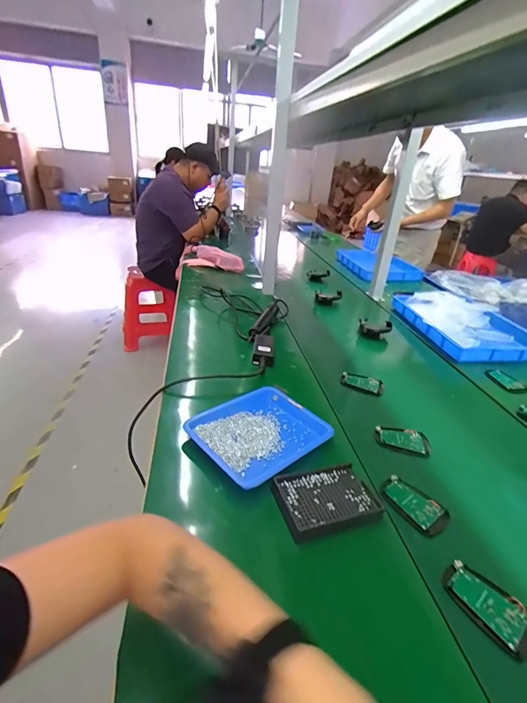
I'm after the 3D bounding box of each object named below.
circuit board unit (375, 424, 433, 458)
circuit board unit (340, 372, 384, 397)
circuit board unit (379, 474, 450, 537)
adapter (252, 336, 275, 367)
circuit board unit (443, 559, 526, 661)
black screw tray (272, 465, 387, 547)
[{"bbox_3d":[0.262,0.166,0.662,0.098,0.010,0.061,14,29,18],"label":"circuit board unit"},{"bbox_3d":[0.231,0.075,0.822,0.097,0.022,0.044,19,30,26],"label":"circuit board unit"},{"bbox_3d":[0.228,0.230,0.533,0.060,0.010,0.096,-15,33,-33],"label":"circuit board unit"},{"bbox_3d":[0.002,-0.005,0.891,0.052,0.030,0.133,5,27,0],"label":"adapter"},{"bbox_3d":[0.264,0.297,0.413,0.061,0.010,0.096,-17,34,-36],"label":"circuit board unit"},{"bbox_3d":[0.090,0.214,0.505,0.137,0.028,0.097,-7,29,-21],"label":"black screw tray"}]

